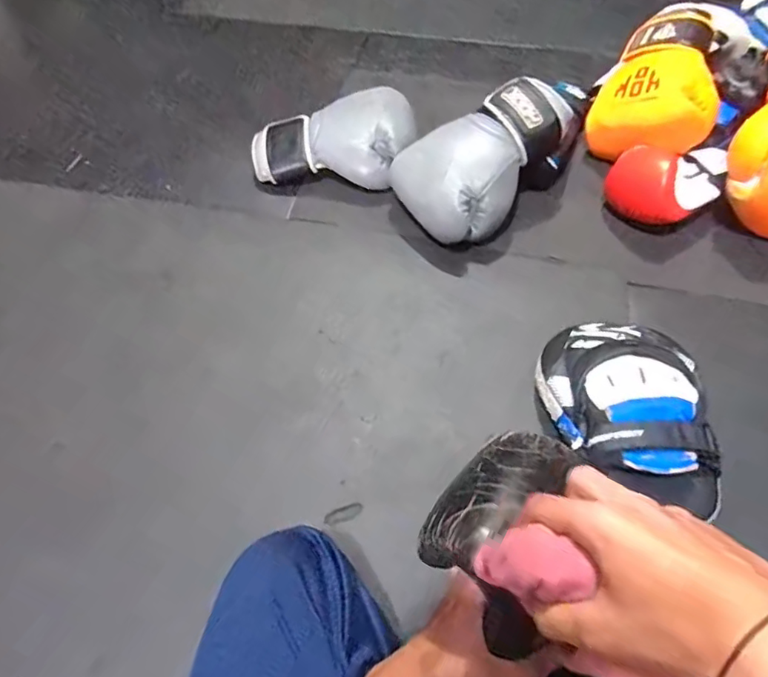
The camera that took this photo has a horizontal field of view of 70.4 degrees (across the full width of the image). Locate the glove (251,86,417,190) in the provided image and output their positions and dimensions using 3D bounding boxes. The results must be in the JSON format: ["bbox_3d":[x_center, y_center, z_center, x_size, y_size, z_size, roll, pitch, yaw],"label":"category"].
[{"bbox_3d":[-0.085,-0.334,0.902,0.258,0.101,0.135,6,58,5],"label":"glove"}]

